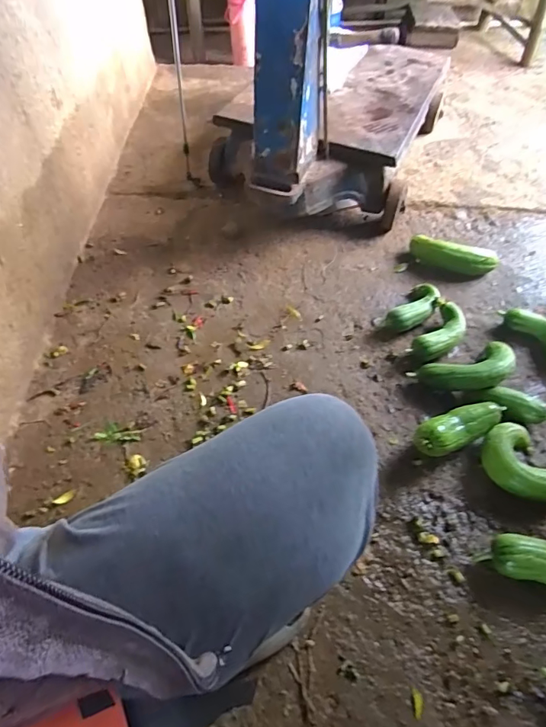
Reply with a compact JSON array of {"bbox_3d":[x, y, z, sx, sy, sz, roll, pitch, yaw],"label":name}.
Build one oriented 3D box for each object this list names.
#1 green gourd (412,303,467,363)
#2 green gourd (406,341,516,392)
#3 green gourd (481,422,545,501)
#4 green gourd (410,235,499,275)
[{"bbox_3d":[0.357,-0.055,0.968,0.075,0.056,0.168,32,59,23],"label":"green gourd"},{"bbox_3d":[0.381,0.020,0.898,0.205,0.069,0.096,-13,53,-9],"label":"green gourd"},{"bbox_3d":[0.432,0.179,0.786,0.116,0.068,0.148,-30,58,-21],"label":"green gourd"},{"bbox_3d":[0.443,-0.263,1.120,0.209,0.072,0.066,15,54,12],"label":"green gourd"}]

